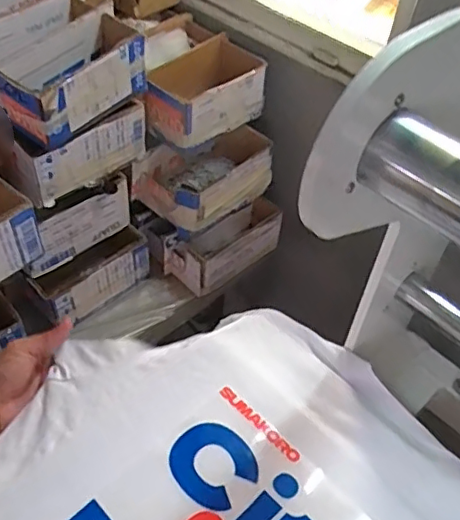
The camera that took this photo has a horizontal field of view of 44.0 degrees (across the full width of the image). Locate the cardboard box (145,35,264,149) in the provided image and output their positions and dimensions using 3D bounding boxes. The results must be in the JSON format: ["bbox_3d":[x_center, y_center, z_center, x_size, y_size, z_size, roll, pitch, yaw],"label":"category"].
[{"bbox_3d":[-0.036,-0.220,0.749,0.168,0.070,0.100,-34,58,-29],"label":"cardboard box"}]

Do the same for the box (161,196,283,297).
[{"bbox_3d":[-0.006,-0.029,0.796,0.171,0.080,0.071,-32,57,-30],"label":"box"}]

